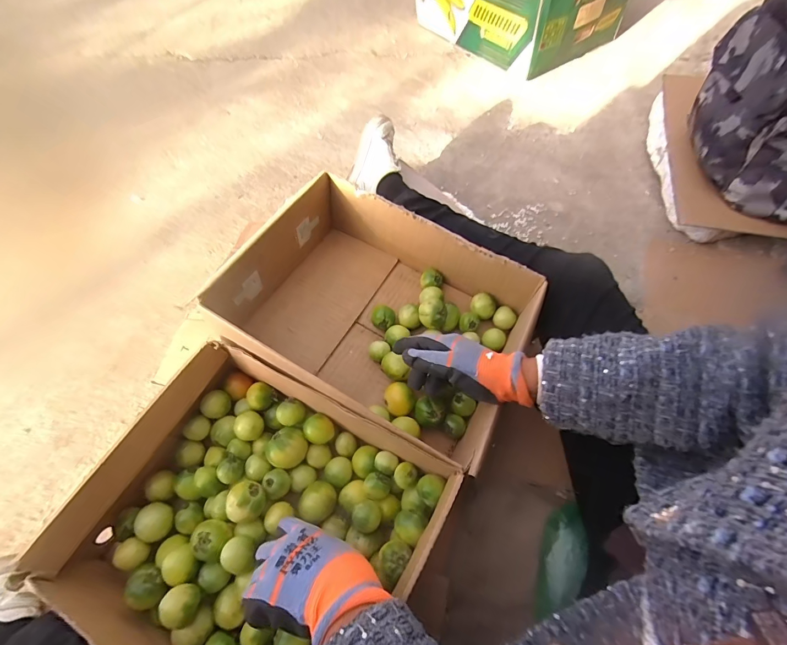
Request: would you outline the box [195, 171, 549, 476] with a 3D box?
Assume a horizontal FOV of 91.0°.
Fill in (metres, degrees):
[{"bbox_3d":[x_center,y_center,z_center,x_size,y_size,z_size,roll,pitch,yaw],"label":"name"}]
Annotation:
[{"bbox_3d":[-0.016,-0.020,0.539,0.377,0.122,0.253,27,65,18],"label":"box"}]

